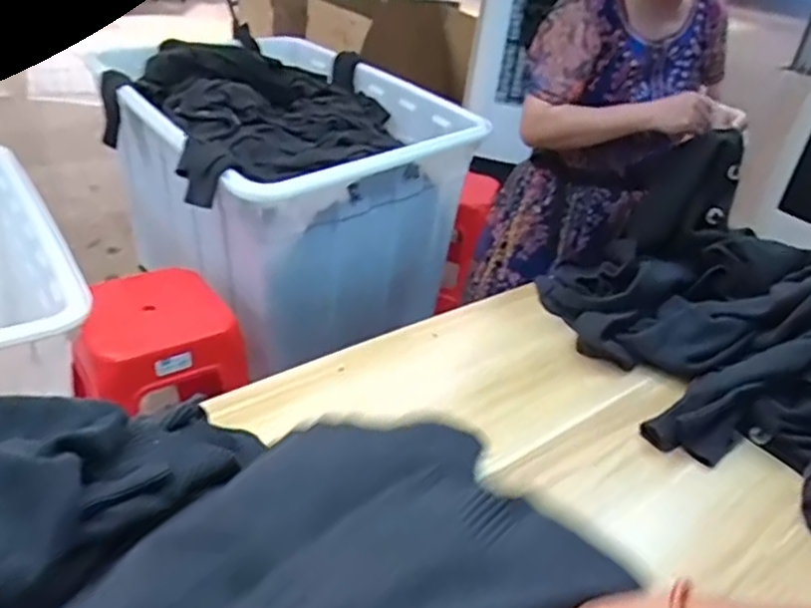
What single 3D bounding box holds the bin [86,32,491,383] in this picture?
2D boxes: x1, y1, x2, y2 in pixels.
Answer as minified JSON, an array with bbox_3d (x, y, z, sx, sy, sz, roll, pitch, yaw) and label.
[{"bbox_3d":[-0.353,-0.327,1.869,0.770,0.583,0.906,-15,39,-32],"label":"bin"}]

